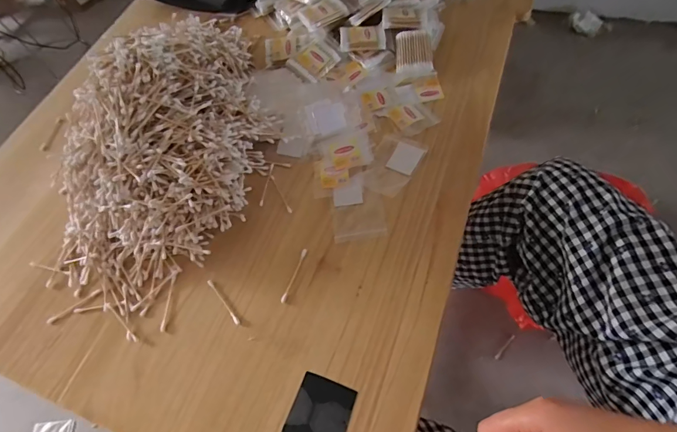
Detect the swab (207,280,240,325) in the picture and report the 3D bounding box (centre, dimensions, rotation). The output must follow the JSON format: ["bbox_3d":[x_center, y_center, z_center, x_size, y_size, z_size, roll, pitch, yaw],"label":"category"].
[{"bbox_3d":[-0.141,0.105,0.466,0.006,0.004,0.070,-39,63,-12],"label":"swab"}]

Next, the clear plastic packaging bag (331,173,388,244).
[{"bbox_3d":[0.024,-0.012,0.503,0.065,0.006,0.088,-9,69,4],"label":"clear plastic packaging bag"}]

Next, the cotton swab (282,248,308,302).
[{"bbox_3d":[-0.054,0.072,0.468,0.007,0.006,0.070,16,65,17],"label":"cotton swab"}]

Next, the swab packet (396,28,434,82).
[{"bbox_3d":[0.119,-0.256,0.601,0.054,0.012,0.078,-5,80,17],"label":"swab packet"}]

